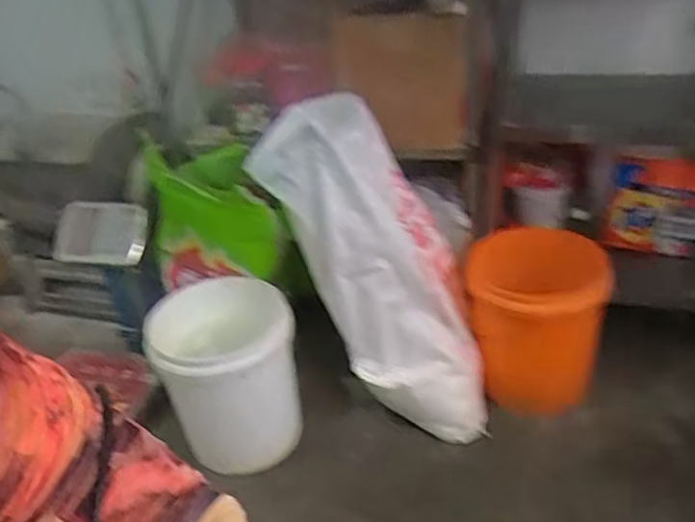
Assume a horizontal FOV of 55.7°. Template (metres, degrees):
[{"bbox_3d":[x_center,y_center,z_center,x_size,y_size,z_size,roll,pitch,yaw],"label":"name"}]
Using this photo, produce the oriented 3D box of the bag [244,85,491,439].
[{"bbox_3d":[0.086,0.023,1.482,0.251,0.807,0.273,-15,24,31],"label":"bag"}]

